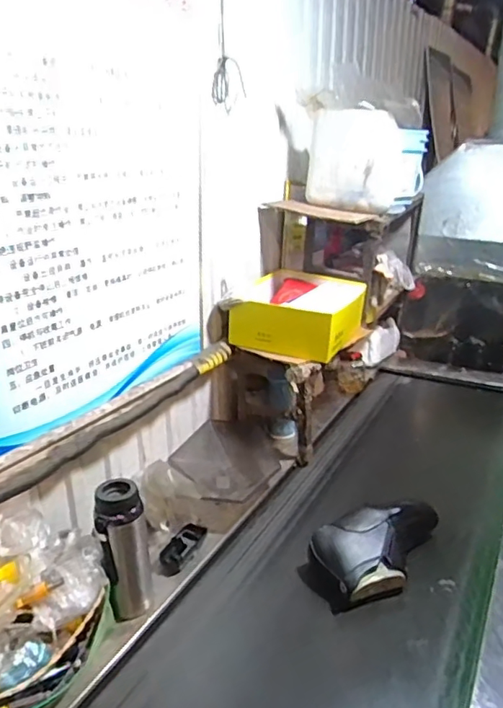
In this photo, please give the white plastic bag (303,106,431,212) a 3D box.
[{"bbox_3d":[0.310,-0.522,1.498,0.264,0.234,0.275,15,25,30],"label":"white plastic bag"}]

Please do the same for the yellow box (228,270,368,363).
[{"bbox_3d":[0.124,-0.109,1.455,0.295,0.134,0.318,9,23,20],"label":"yellow box"}]

